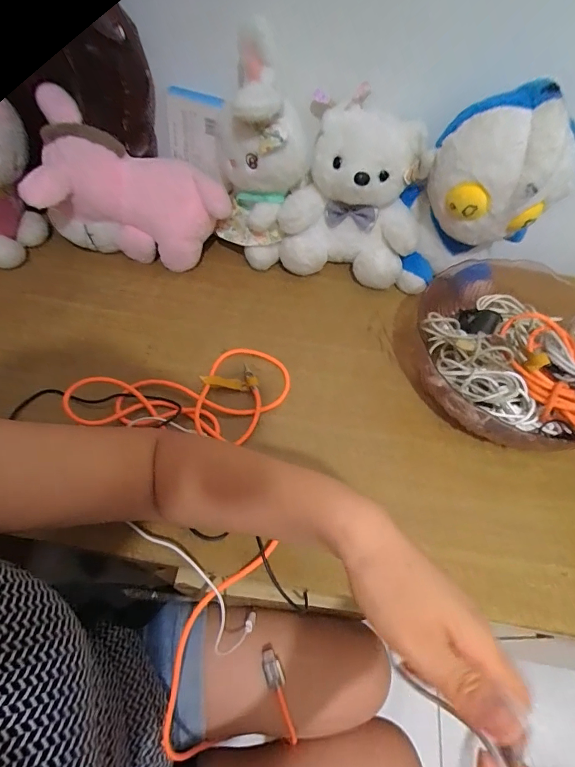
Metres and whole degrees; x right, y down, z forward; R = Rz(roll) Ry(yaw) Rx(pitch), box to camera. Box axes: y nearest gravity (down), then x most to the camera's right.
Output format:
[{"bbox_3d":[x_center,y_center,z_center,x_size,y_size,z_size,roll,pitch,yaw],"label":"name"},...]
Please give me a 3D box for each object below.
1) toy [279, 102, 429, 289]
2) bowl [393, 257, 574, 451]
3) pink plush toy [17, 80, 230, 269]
[{"bbox_3d":[0.082,-0.230,0.528,0.164,0.207,0.093,9,56,3],"label":"toy"},{"bbox_3d":[0.266,-0.044,0.486,0.253,0.106,0.246,2,56,-2],"label":"bowl"},{"bbox_3d":[-0.201,-0.259,0.549,0.238,0.152,0.136,0,56,-4],"label":"pink plush toy"}]

